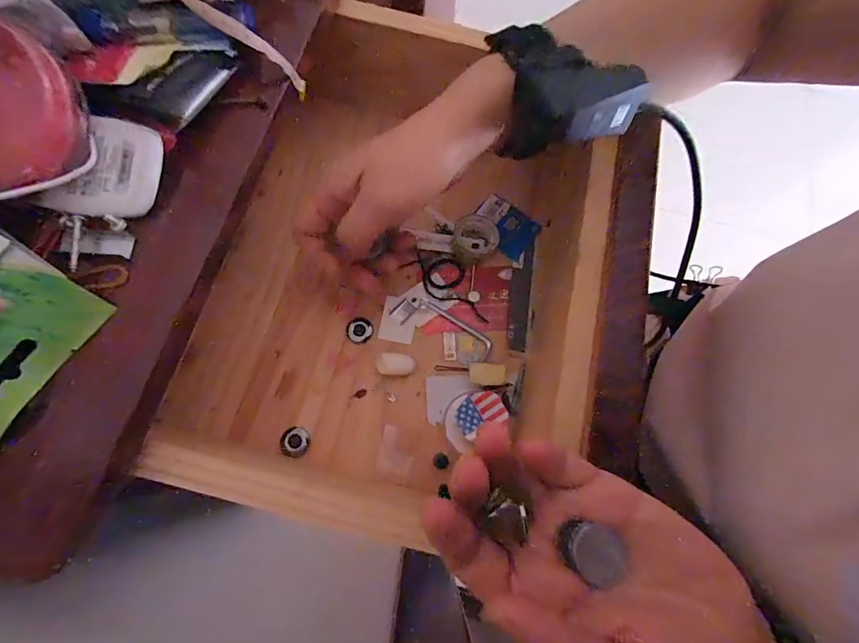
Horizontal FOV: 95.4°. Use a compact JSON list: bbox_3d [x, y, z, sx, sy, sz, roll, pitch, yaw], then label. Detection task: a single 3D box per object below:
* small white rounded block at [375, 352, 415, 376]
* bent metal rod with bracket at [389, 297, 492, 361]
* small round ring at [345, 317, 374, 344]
[{"bbox_3d":[-0.024,0.032,0.286,0.027,0.013,0.016,5,72,2],"label":"small white rounded block"},{"bbox_3d":[0.010,0.003,0.298,0.080,0.004,0.025,28,75,9],"label":"bent metal rod with bracket"},{"bbox_3d":[-0.053,0.006,0.297,0.019,0.007,0.021,11,73,4],"label":"small round ring"}]

